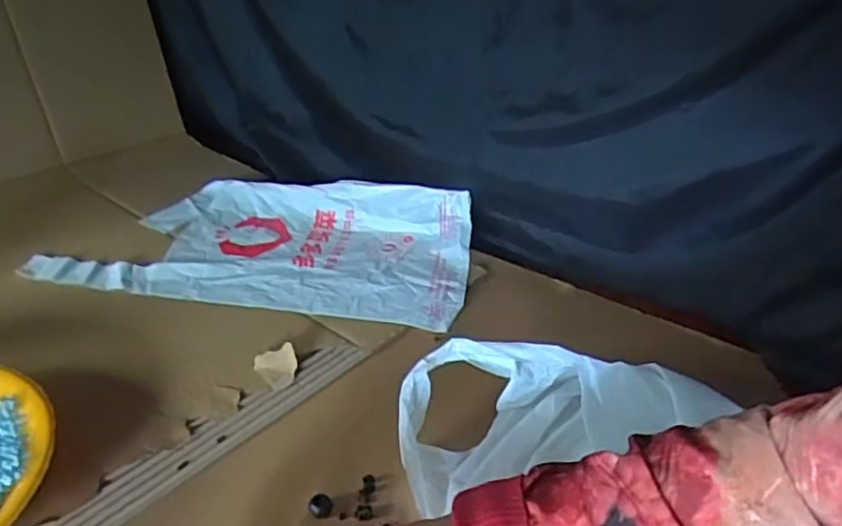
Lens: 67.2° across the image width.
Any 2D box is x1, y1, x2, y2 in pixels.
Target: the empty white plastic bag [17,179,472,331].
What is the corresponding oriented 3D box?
[{"bbox_3d":[-0.175,-0.035,0.728,0.460,0.042,0.233,6,32,7],"label":"empty white plastic bag"}]

